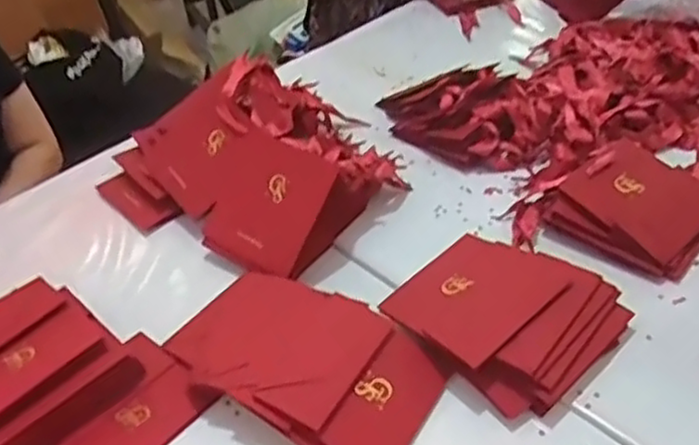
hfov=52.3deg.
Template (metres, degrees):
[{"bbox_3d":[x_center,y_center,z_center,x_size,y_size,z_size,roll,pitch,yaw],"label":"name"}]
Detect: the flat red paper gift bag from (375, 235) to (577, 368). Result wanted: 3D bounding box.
[{"bbox_3d":[0.127,0.069,0.710,0.153,0.010,0.135,-32,35,-24],"label":"flat red paper gift bag"}]

